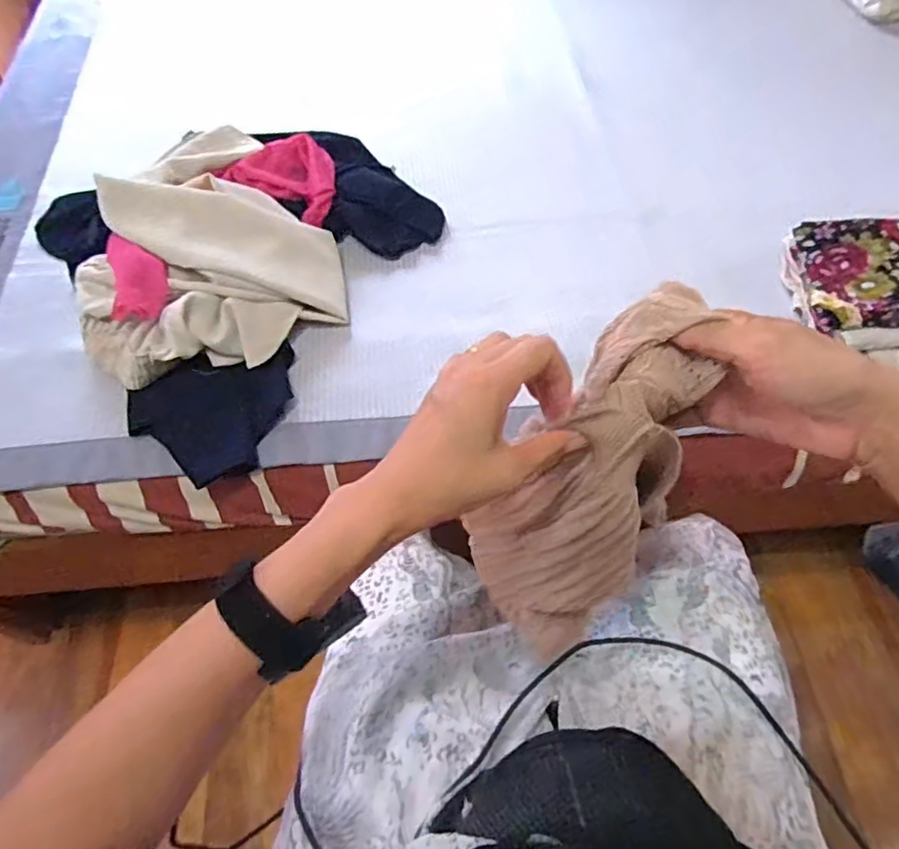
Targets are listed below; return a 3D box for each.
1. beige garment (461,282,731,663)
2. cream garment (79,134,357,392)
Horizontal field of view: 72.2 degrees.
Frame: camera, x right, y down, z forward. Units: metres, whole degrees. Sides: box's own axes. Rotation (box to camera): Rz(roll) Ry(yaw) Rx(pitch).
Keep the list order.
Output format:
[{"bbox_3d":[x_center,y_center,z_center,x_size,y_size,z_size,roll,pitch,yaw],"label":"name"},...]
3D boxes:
[{"bbox_3d":[0.087,0.060,0.445,0.116,0.346,0.056,31,47,16],"label":"beige garment"},{"bbox_3d":[-0.286,-0.228,0.737,0.291,0.137,0.335,-9,60,-6],"label":"cream garment"}]

